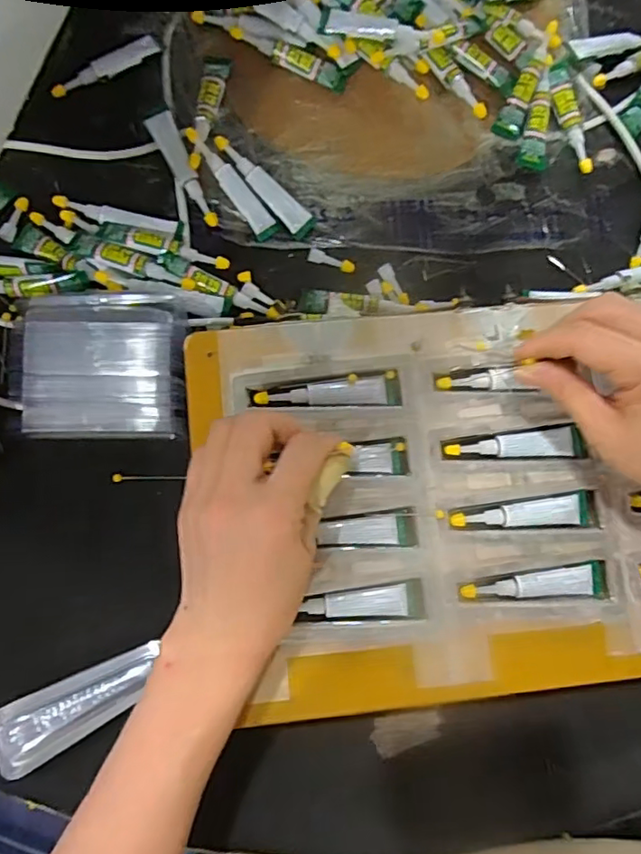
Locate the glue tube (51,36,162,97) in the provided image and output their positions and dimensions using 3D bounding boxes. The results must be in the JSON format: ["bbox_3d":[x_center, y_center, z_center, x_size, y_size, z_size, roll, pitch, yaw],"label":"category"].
[{"bbox_3d":[-0.150,-0.251,0.398,0.080,0.007,0.016,-33,86,-6],"label":"glue tube"}]

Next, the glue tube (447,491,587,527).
[{"bbox_3d":[0.120,0.053,0.339,0.083,0.007,0.019,-7,83,-4],"label":"glue tube"}]

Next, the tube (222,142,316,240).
[{"bbox_3d":[-0.039,-0.163,0.388,0.083,0.012,0.019,41,83,2],"label":"tube"}]

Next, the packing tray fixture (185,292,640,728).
[{"bbox_3d":[0.121,0.039,0.344,0.370,0.015,0.228,-5,83,-3],"label":"packing tray fixture"}]

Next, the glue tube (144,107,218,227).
[{"bbox_3d":[-0.092,-0.173,0.386,0.017,0.006,0.080,-28,98,-6],"label":"glue tube"}]

